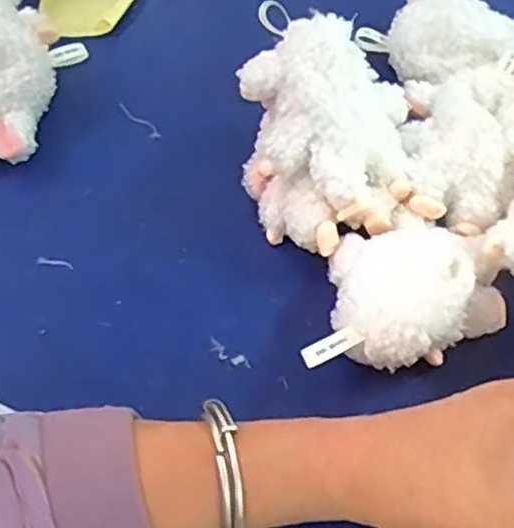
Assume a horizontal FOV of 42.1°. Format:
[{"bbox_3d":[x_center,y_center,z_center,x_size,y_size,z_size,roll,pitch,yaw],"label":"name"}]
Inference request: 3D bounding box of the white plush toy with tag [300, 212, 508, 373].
[{"bbox_3d":[0.082,0.014,0.387,0.131,0.065,0.085,-22,63,-15],"label":"white plush toy with tag"}]

